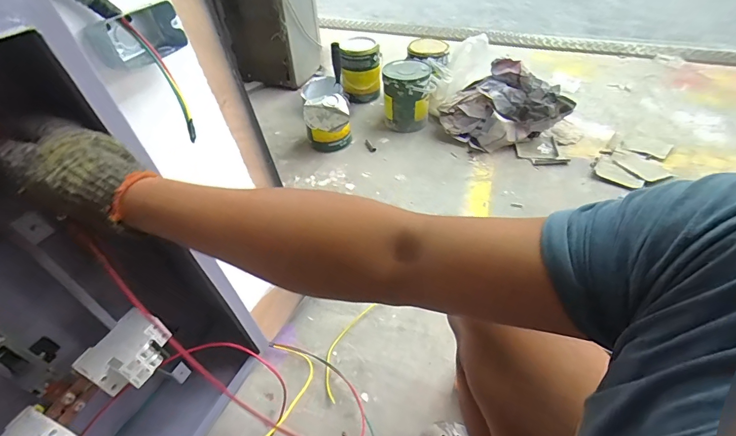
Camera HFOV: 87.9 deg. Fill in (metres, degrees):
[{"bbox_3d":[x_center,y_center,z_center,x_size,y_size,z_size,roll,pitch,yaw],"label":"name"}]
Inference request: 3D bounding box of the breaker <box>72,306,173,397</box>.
[{"bbox_3d":[-0.278,0.155,0.445,0.070,0.032,0.086,18,47,21],"label":"breaker"}]

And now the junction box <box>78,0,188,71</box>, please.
[{"bbox_3d":[-0.273,-0.215,0.453,0.055,0.053,0.097,16,47,20],"label":"junction box"}]

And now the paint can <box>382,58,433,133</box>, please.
[{"bbox_3d":[0.148,-0.448,1.410,0.176,0.198,0.161,5,44,9],"label":"paint can"}]

